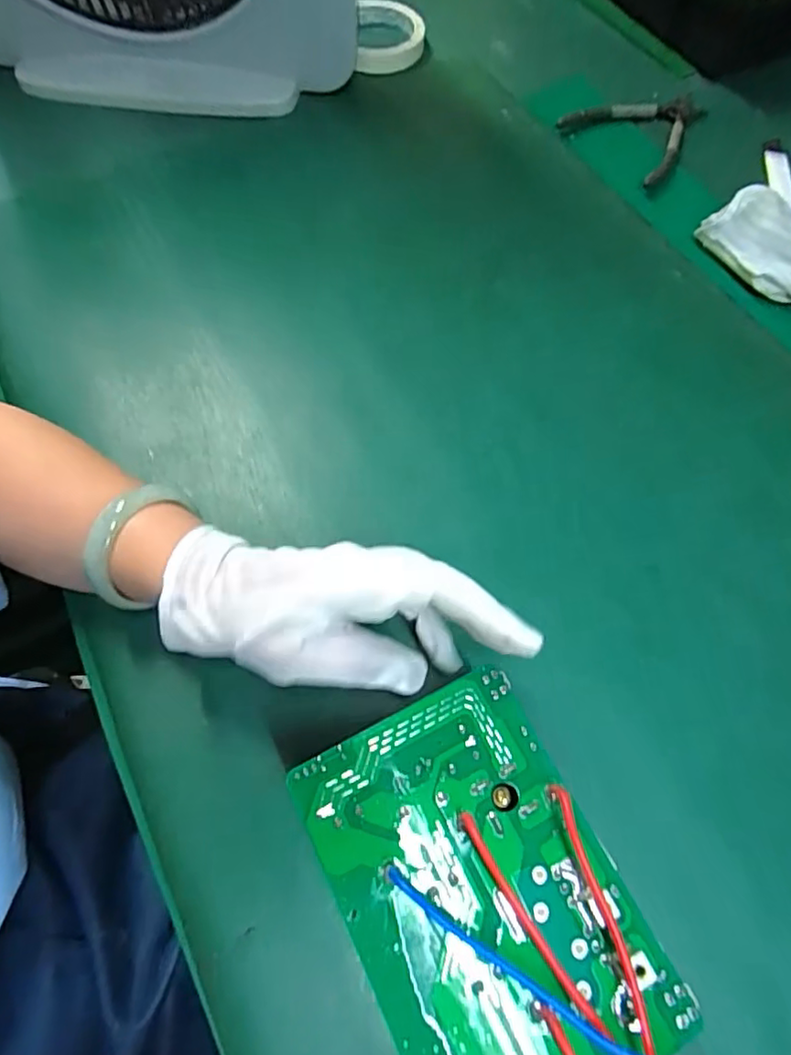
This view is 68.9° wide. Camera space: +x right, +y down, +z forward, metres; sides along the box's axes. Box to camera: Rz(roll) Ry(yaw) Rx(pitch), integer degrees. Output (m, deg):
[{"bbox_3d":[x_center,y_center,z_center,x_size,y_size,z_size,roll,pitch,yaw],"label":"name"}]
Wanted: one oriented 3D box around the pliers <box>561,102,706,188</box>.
[{"bbox_3d":[0.233,-0.373,0.536,0.129,0.009,0.108,-39,72,-17],"label":"pliers"}]

